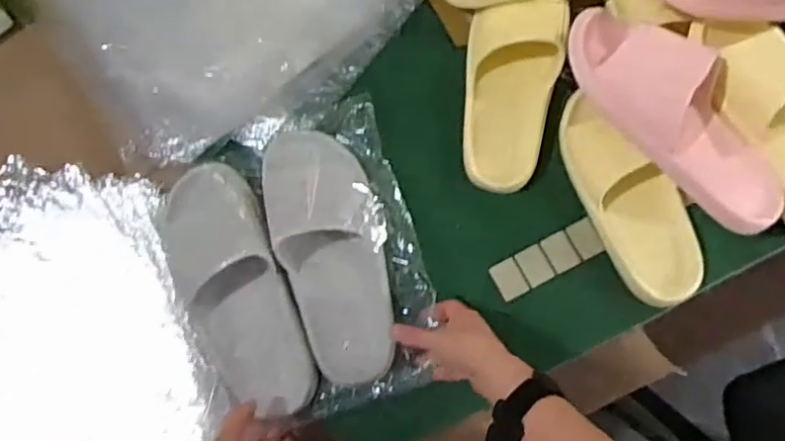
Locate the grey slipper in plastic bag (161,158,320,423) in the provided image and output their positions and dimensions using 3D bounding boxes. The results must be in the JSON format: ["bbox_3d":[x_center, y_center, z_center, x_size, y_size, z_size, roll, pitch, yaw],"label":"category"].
[{"bbox_3d":[-0.165,0.071,0.662,0.106,0.058,0.267,-23,86,1],"label":"grey slipper in plastic bag"}]

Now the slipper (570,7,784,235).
[{"bbox_3d":[0.275,-0.104,0.613,0.260,0.076,0.112,44,87,9],"label":"slipper"}]

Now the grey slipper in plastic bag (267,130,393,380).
[{"bbox_3d":[-0.059,0.028,0.663,0.104,0.057,0.268,-16,84,2],"label":"grey slipper in plastic bag"}]

